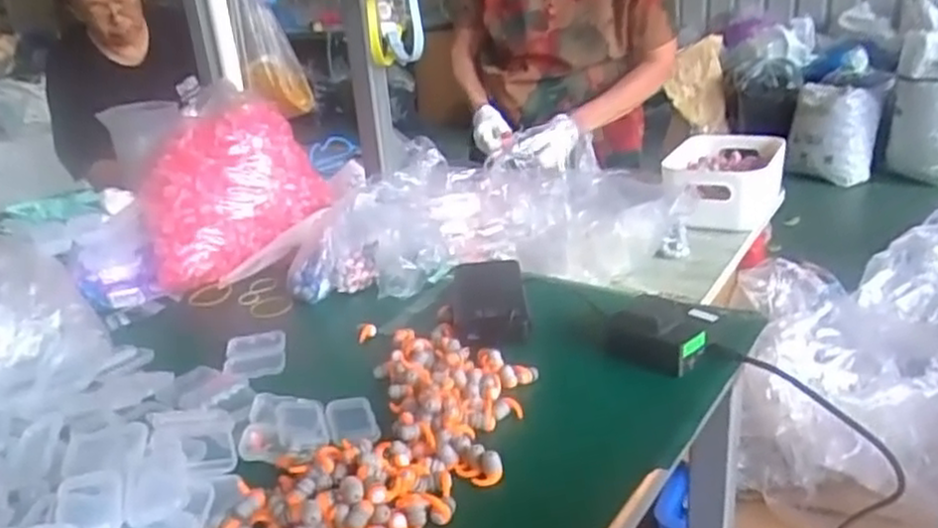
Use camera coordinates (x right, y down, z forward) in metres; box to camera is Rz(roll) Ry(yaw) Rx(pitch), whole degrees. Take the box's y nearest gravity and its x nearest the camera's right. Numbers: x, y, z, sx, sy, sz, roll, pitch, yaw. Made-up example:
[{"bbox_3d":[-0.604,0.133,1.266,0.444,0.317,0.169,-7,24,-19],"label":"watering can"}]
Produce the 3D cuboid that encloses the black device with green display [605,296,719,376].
[{"bbox_3d":[0.171,0.058,0.648,0.077,0.040,0.069,14,28,39],"label":"black device with green display"}]

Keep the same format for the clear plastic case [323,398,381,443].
[{"bbox_3d":[-0.093,0.122,0.583,0.037,0.008,0.056,-11,23,-16],"label":"clear plastic case"}]

